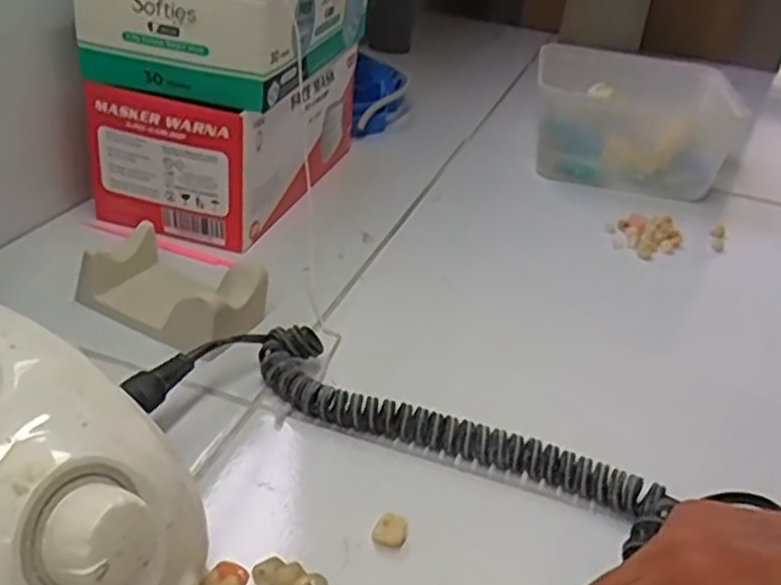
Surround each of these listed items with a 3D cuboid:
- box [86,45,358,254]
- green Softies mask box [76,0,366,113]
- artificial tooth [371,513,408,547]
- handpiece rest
[{"bbox_3d":[-0.101,-0.111,0.519,0.105,0.084,0.186,13,31,11],"label":"box"},{"bbox_3d":[-0.092,-0.177,0.482,0.109,0.061,0.184,12,31,8],"label":"green Softies mask box"},{"bbox_3d":[0.000,0.089,0.289,0.013,0.008,0.010,8,31,1],"label":"artificial tooth"},{"bbox_3d":[-0.108,-0.003,0.389,0.092,0.029,0.048,25,35,27],"label":"handpiece rest"}]

